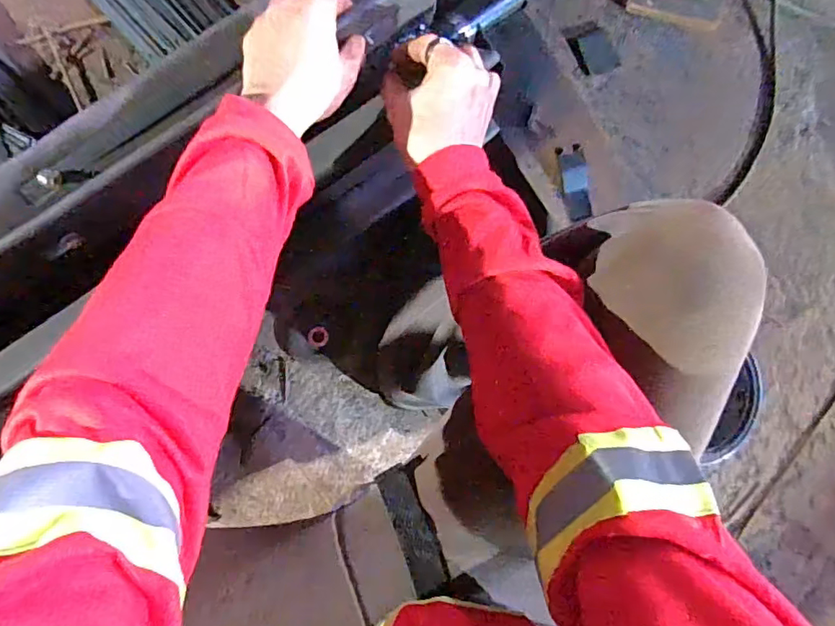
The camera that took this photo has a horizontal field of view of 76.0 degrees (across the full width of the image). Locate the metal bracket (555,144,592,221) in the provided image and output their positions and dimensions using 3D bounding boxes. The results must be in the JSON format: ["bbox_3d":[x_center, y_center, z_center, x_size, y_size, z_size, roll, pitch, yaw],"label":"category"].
[{"bbox_3d":[0.169,-0.139,0.568,0.029,0.012,0.076,-14,91,-7],"label":"metal bracket"}]

